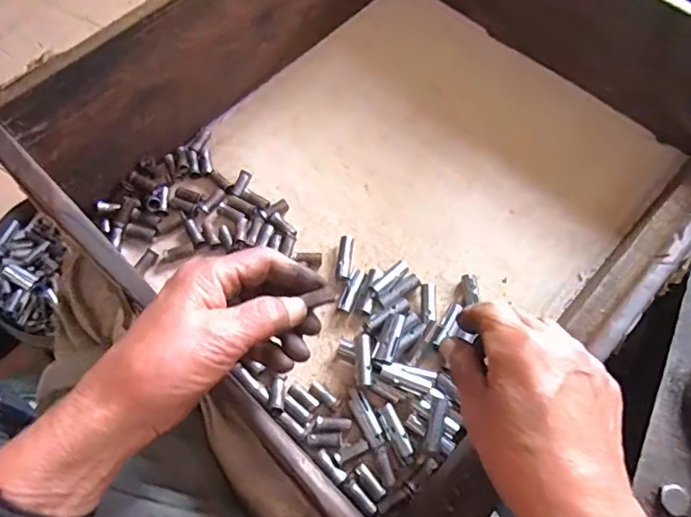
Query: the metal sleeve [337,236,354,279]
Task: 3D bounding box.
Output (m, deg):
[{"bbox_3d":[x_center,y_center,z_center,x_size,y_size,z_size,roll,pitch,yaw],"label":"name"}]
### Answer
[{"bbox_3d":[0.000,0.000,0.418,0.011,0.010,0.037,6,65,1],"label":"metal sleeve"}]

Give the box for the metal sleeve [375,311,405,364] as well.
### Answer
[{"bbox_3d":[0.033,0.059,0.378,0.014,0.013,0.040,18,66,6],"label":"metal sleeve"}]

